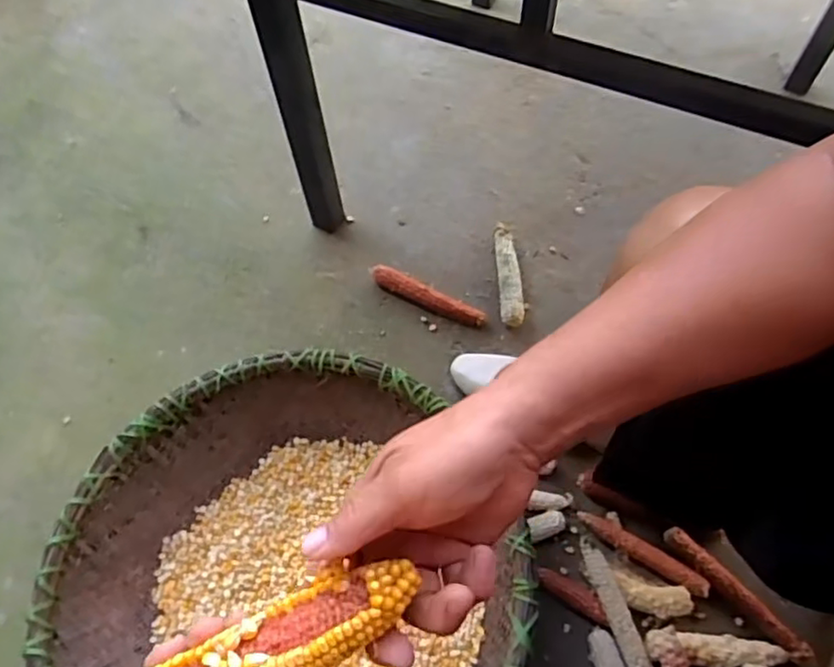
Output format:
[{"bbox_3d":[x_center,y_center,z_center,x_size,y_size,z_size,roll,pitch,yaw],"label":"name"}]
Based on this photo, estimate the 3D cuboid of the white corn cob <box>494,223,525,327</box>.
[{"bbox_3d":[0.137,-0.090,0.959,0.032,0.034,0.169,-2,61,0],"label":"white corn cob"}]

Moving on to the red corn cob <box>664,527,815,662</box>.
[{"bbox_3d":[0.364,0.296,0.730,0.022,0.017,0.183,-38,67,-18],"label":"red corn cob"}]

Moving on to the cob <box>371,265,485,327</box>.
[{"bbox_3d":[0.015,-0.055,0.939,0.178,0.026,0.032,24,64,14],"label":"cob"}]

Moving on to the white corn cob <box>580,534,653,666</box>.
[{"bbox_3d":[0.225,0.315,0.708,0.027,0.034,0.174,-18,62,-9],"label":"white corn cob"}]

